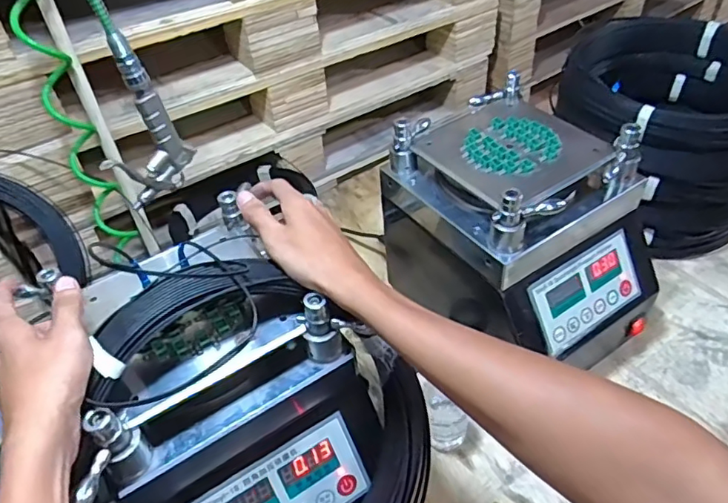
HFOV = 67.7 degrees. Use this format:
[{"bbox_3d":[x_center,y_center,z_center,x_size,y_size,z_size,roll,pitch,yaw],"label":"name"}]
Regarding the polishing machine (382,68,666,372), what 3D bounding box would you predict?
[{"bbox_3d":[0.196,-0.010,0.688,0.220,0.273,0.274,-28,48,-21],"label":"polishing machine"}]

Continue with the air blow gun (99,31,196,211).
[{"bbox_3d":[-0.235,-0.131,0.566,0.033,0.168,0.085,19,49,23],"label":"air blow gun"}]

